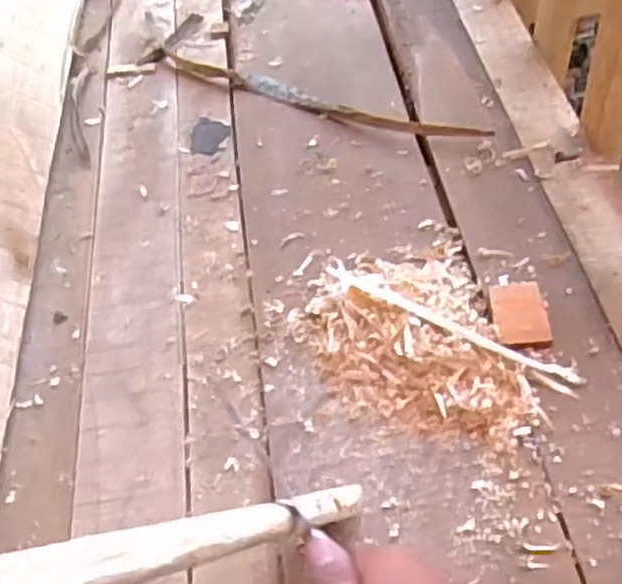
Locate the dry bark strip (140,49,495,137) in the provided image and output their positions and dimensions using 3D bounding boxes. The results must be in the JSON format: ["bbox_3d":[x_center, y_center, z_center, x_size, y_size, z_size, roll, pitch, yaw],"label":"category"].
[{"bbox_3d":[-0.015,-0.223,0.876,0.438,0.008,0.040,21,55,22],"label":"dry bark strip"}]

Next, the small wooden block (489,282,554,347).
[{"bbox_3d":[0.175,0.018,0.644,0.043,0.007,0.064,-4,50,3],"label":"small wooden block"}]

